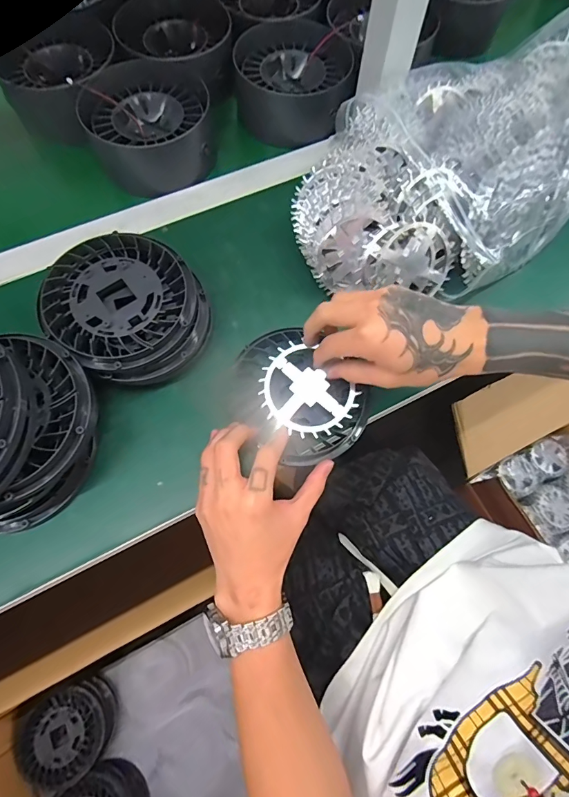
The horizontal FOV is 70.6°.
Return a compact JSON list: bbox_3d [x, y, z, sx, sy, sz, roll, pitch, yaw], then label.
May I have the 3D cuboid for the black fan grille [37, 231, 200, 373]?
[{"bbox_3d":[-0.147,-0.089,0.358,0.127,0.018,0.125,0,69,-1],"label":"black fan grille"}]

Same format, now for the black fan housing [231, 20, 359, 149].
[{"bbox_3d":[0.009,-0.400,0.505,0.141,0.064,0.135,-1,69,-2],"label":"black fan housing"}]

